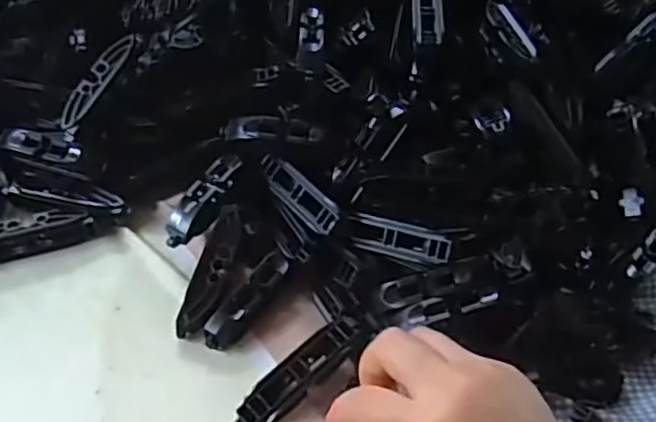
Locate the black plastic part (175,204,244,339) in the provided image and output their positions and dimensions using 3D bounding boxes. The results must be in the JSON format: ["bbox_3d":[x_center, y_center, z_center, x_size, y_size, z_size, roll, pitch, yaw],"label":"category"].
[{"bbox_3d":[-0.064,0.034,0.365,0.019,0.012,0.080,14,64,7],"label":"black plastic part"}]

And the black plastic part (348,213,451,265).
[{"bbox_3d":[0.041,0.016,0.366,0.063,0.013,0.018,13,48,29],"label":"black plastic part"}]

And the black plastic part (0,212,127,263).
[{"bbox_3d":[-0.170,0.013,0.381,0.090,0.014,0.018,-14,53,-16],"label":"black plastic part"}]

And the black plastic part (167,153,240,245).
[{"bbox_3d":[-0.073,-0.007,0.385,0.020,0.018,0.064,23,52,14],"label":"black plastic part"}]

